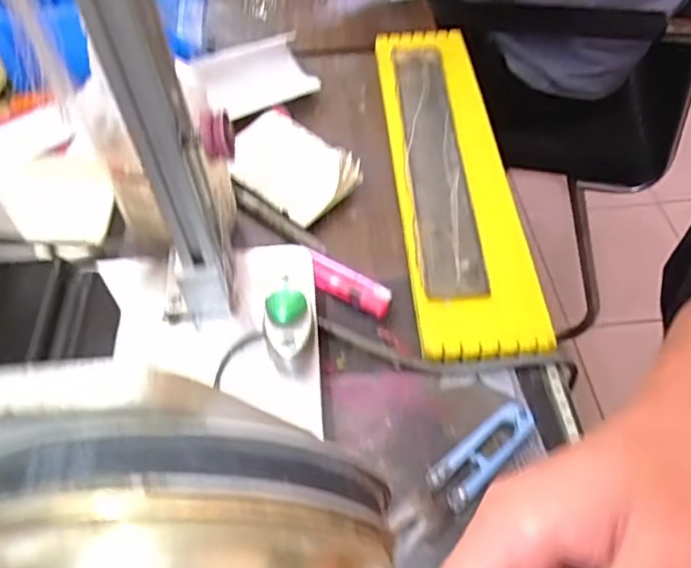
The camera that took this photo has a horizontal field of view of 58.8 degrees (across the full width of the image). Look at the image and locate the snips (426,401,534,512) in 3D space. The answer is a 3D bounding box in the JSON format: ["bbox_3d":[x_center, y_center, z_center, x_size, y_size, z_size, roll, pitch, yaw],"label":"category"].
[{"bbox_3d":[0.077,0.093,0.340,0.068,0.009,0.025,-34,59,-23],"label":"snips"}]

